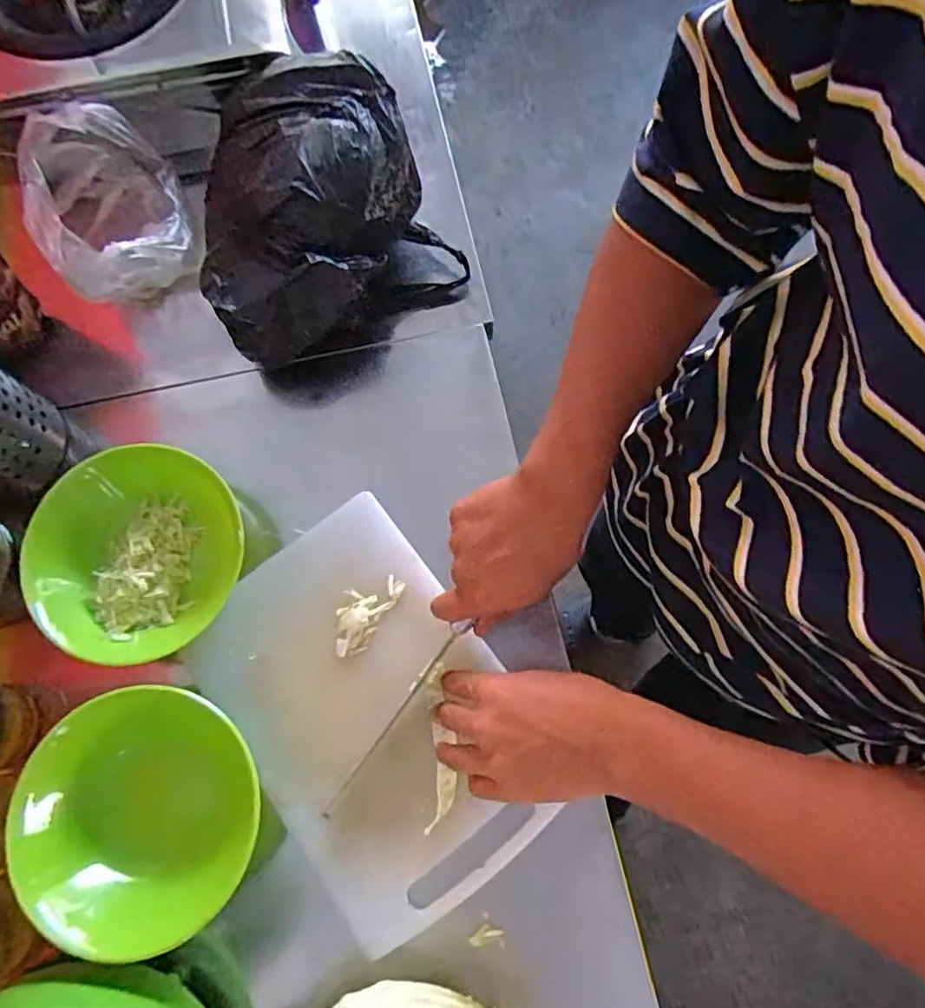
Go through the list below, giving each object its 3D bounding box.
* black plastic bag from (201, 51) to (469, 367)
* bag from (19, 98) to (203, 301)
[{"bbox_3d":[-0.137,-0.252,0.548,0.214,0.122,0.223,-32,76,-8],"label":"black plastic bag"},{"bbox_3d":[-0.307,-0.253,0.539,0.119,0.094,0.138,-28,76,-7],"label":"bag"}]

